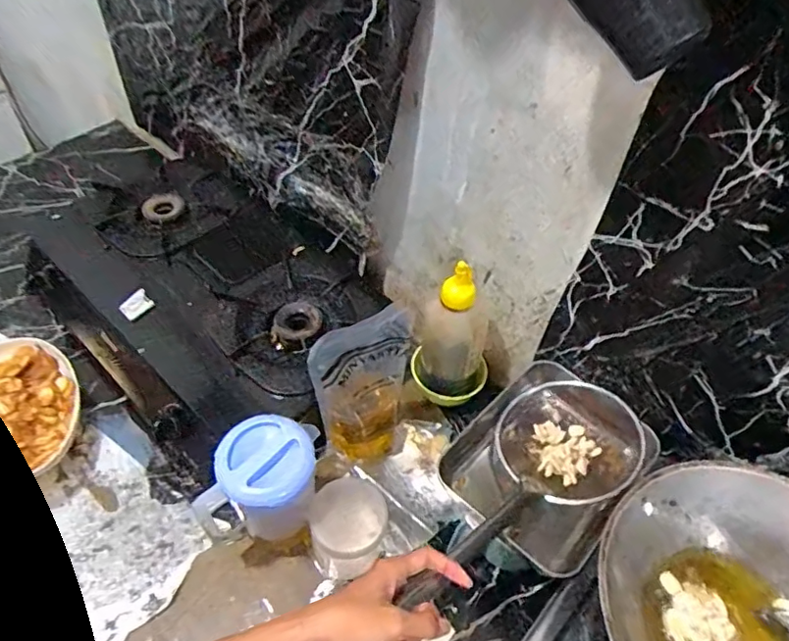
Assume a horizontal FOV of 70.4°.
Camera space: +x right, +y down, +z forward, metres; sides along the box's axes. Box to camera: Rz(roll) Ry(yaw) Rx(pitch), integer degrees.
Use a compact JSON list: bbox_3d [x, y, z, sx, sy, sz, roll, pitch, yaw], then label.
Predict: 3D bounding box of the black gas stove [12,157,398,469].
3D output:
[{"bbox_3d":[-0.302,-0.065,0.861,0.560,0.102,0.360,37,56,24],"label":"black gas stove"}]

